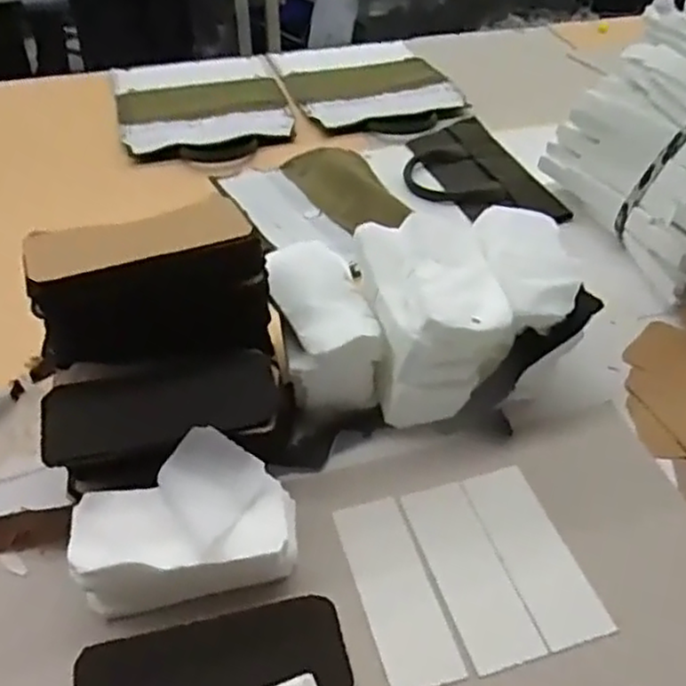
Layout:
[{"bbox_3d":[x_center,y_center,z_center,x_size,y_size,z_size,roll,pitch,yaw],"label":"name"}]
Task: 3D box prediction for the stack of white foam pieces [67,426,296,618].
[{"bbox_3d":[-0.115,0.134,0.519,0.155,0.062,0.105,-10,46,-12],"label":"stack of white foam pieces"}]

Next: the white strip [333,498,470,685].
[{"bbox_3d":[0.038,0.179,0.521,0.052,0.005,0.144,-12,45,-13],"label":"white strip"}]

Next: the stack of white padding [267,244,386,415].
[{"bbox_3d":[-0.019,-0.011,0.643,0.080,0.099,0.134,-10,46,-12],"label":"stack of white padding"}]

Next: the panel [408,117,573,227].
[{"bbox_3d":[0.163,-0.215,0.921,0.150,0.013,0.251,-14,45,-15],"label":"panel"}]

